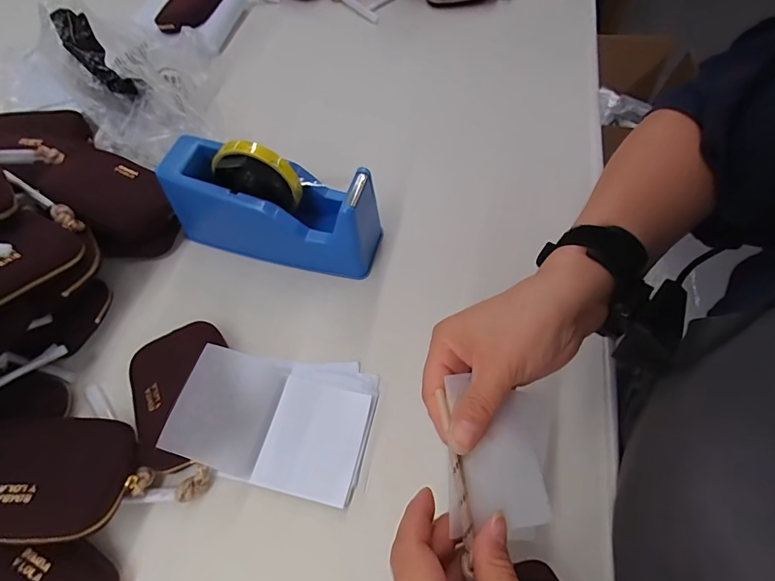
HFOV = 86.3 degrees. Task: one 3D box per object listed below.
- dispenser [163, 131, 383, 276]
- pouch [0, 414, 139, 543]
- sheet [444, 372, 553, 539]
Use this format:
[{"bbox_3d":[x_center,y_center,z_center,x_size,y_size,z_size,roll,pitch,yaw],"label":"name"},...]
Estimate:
[{"bbox_3d":[-0.109,-0.086,0.405,0.201,0.102,0.076,14,61,9],"label":"dispenser"},{"bbox_3d":[-0.243,0.128,0.292,0.111,0.018,0.086,10,41,-15],"label":"pouch"},{"bbox_3d":[0.060,0.092,0.241,0.057,0.009,0.081,1,67,-18],"label":"sheet"}]

